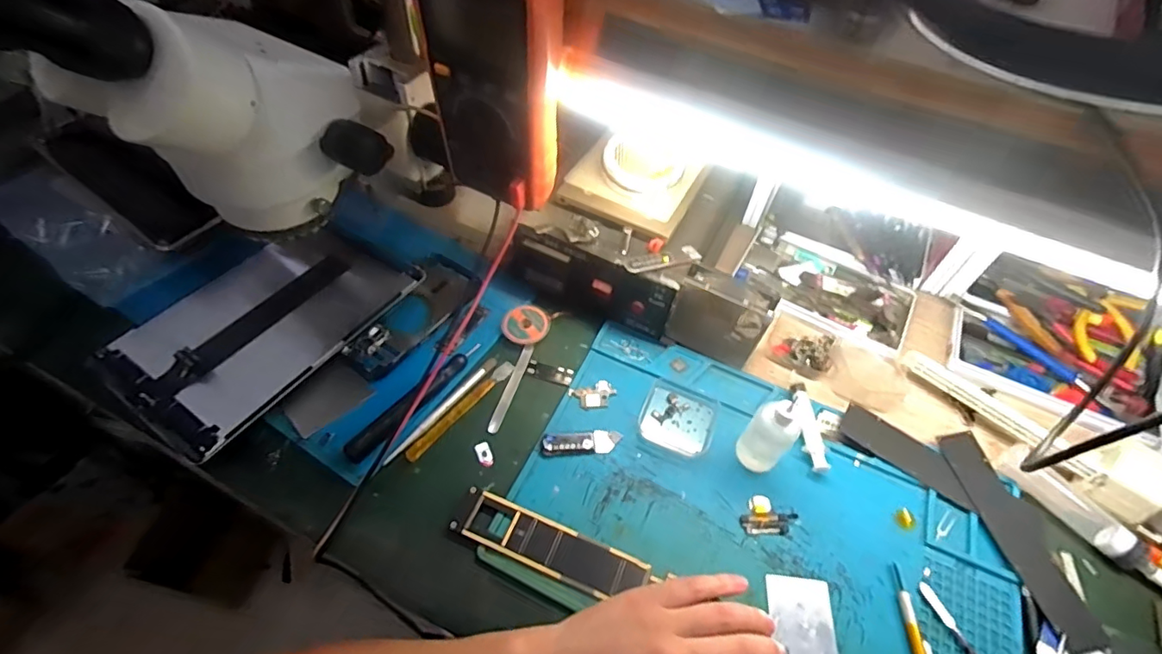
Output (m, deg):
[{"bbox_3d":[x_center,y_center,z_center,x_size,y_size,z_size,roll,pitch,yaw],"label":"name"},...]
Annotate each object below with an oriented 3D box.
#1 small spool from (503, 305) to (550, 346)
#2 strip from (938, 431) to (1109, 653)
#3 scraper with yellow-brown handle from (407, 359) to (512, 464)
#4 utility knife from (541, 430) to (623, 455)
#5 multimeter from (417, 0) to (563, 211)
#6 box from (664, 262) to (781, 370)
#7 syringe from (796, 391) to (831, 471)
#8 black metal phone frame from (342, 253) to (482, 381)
[{"bbox_3d":[-0.053,-0.002,0.517,0.042,0.009,0.044,1,54,-2],"label":"small spool"},{"bbox_3d":[0.346,0.162,0.428,0.037,0.009,0.166,-7,55,-8],"label":"strip"},{"bbox_3d":[-0.102,0.070,0.467,0.012,0.005,0.120,34,60,20],"label":"scraper with yellow-brown handle"},{"bbox_3d":[0.000,0.097,0.456,0.066,0.005,0.019,-1,54,-4],"label":"utility knife"},{"bbox_3d":[-0.055,-0.161,0.360,0.089,0.170,0.049,27,57,15],"label":"multimeter"},{"bbox_3d":[0.125,-0.008,0.488,0.079,0.088,0.033,26,57,15],"label":"box"},{"bbox_3d":[0.198,0.089,0.469,0.017,0.013,0.072,1,54,-2],"label":"syringe"},{"bbox_3d":[-0.158,-0.011,0.520,0.066,0.011,0.149,22,56,13],"label":"black metal phone frame"}]

